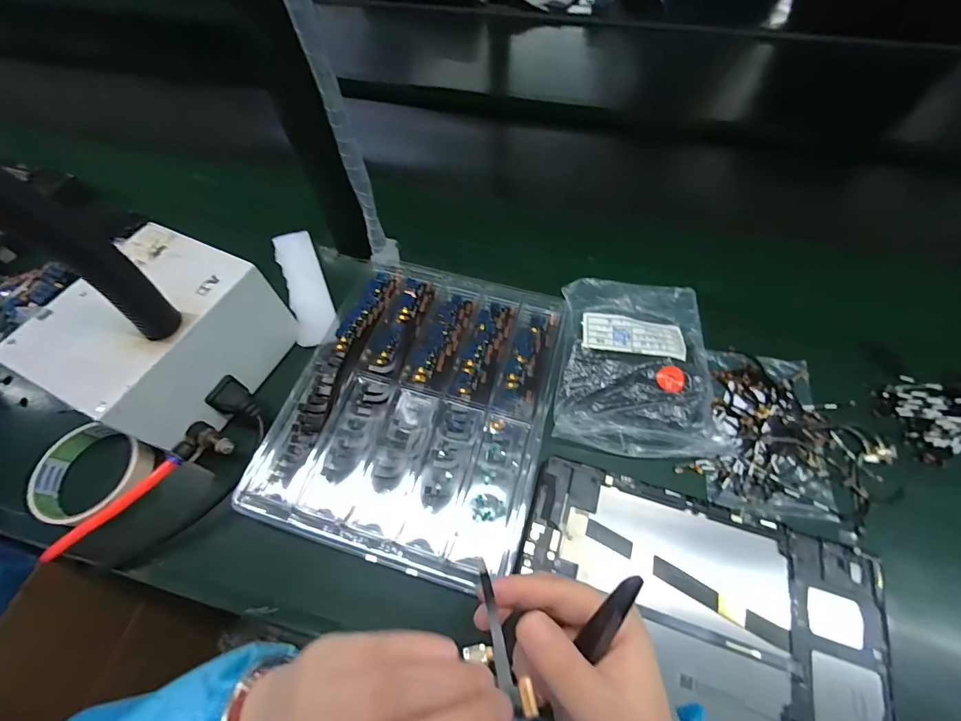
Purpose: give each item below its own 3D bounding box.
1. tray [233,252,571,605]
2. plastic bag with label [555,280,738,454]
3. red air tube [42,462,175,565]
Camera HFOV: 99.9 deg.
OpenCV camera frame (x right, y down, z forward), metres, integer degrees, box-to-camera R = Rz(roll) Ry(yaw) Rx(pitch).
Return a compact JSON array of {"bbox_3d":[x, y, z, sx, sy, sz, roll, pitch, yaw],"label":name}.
[{"bbox_3d":[-0.051,0.031,0.366,0.219,0.029,0.270,14,61,8],"label":"tray"},{"bbox_3d":[0.149,-0.003,0.380,0.142,0.029,0.178,8,60,5],"label":"plastic bag with label"},{"bbox_3d":[-0.296,0.121,0.319,0.120,0.014,0.011,-37,65,-4],"label":"red air tube"}]

